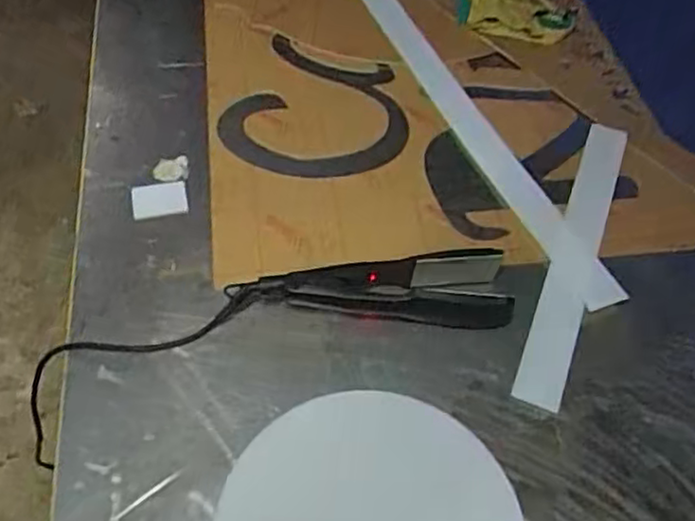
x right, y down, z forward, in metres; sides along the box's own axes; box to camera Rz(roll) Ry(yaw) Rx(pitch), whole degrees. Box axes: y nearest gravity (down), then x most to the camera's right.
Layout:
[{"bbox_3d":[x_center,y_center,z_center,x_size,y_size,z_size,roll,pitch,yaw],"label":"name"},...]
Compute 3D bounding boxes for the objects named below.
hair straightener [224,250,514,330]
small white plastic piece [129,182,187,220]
[{"bbox_3d":[0.027,0.029,0.744,0.293,0.051,0.069,3,52,-2],"label":"hair straightener"},{"bbox_3d":[-0.233,-0.075,0.842,0.065,0.008,0.050,-8,59,-12],"label":"small white plastic piece"}]

